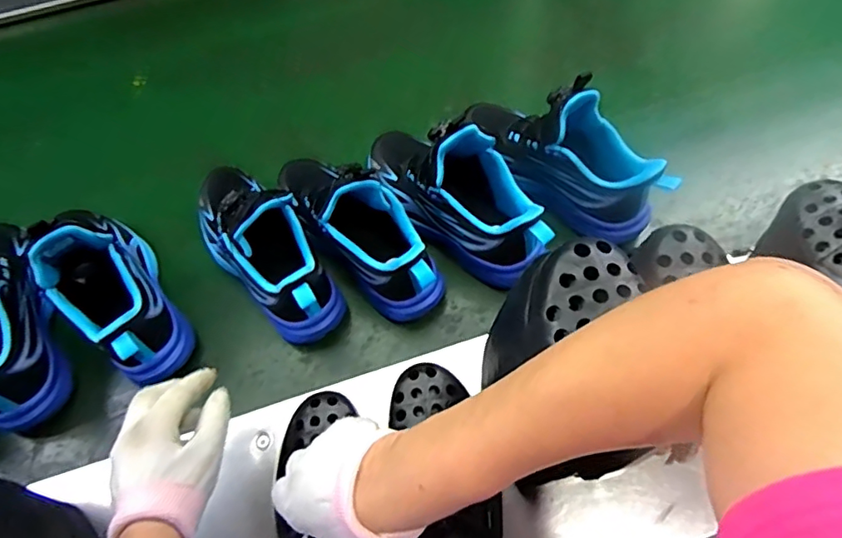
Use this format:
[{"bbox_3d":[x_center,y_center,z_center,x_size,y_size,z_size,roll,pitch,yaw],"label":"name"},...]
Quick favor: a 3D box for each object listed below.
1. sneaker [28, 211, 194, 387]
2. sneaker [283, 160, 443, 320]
[{"bbox_3d":[-0.330,0.001,0.563,0.089,0.135,0.222,-42,67,-18],"label":"sneaker"},{"bbox_3d":[-0.074,-0.054,0.587,0.077,0.121,0.238,-37,66,-16],"label":"sneaker"}]

